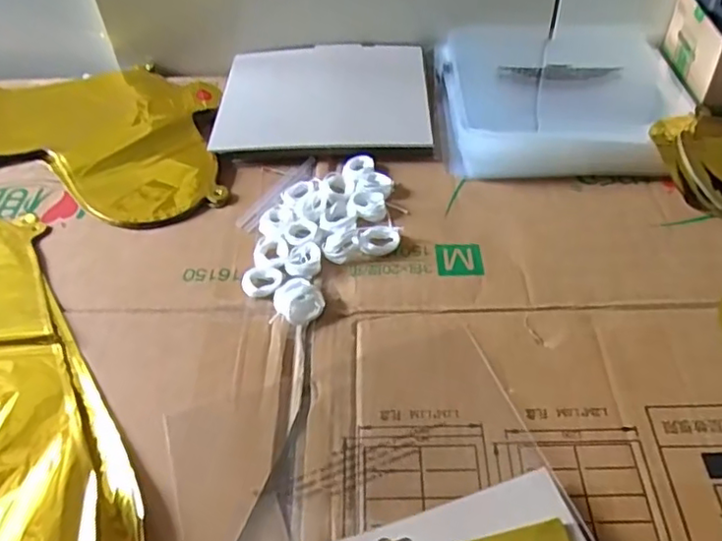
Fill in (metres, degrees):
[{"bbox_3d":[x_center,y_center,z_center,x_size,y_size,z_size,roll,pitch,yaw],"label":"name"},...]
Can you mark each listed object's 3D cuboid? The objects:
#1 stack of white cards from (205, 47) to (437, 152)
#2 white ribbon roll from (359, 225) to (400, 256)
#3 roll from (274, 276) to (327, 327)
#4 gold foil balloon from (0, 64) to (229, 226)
[{"bbox_3d":[-0.032,-0.167,0.595,0.186,0.018,0.172,1,45,3],"label":"stack of white cards"},{"bbox_3d":[0.014,-0.023,0.474,0.029,0.011,0.023,1,45,3],"label":"white ribbon roll"},{"bbox_3d":[-0.042,0.019,0.436,0.032,0.013,0.038,-14,46,-11],"label":"roll"},{"bbox_3d":[-0.320,-0.134,0.598,0.410,0.015,0.237,1,45,3],"label":"gold foil balloon"}]

